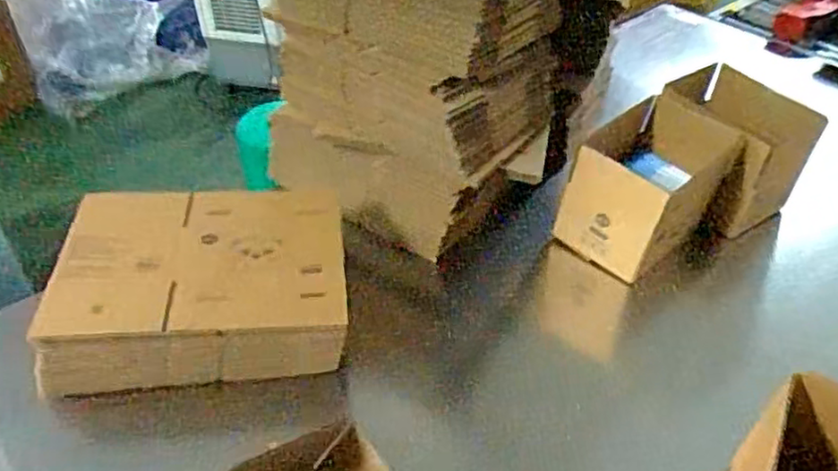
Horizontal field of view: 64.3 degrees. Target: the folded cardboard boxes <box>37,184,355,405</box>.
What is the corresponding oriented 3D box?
[{"bbox_3d":[-0.305,0.063,0.969,0.390,0.108,0.303,-4,44,-7],"label":"folded cardboard boxes"}]

